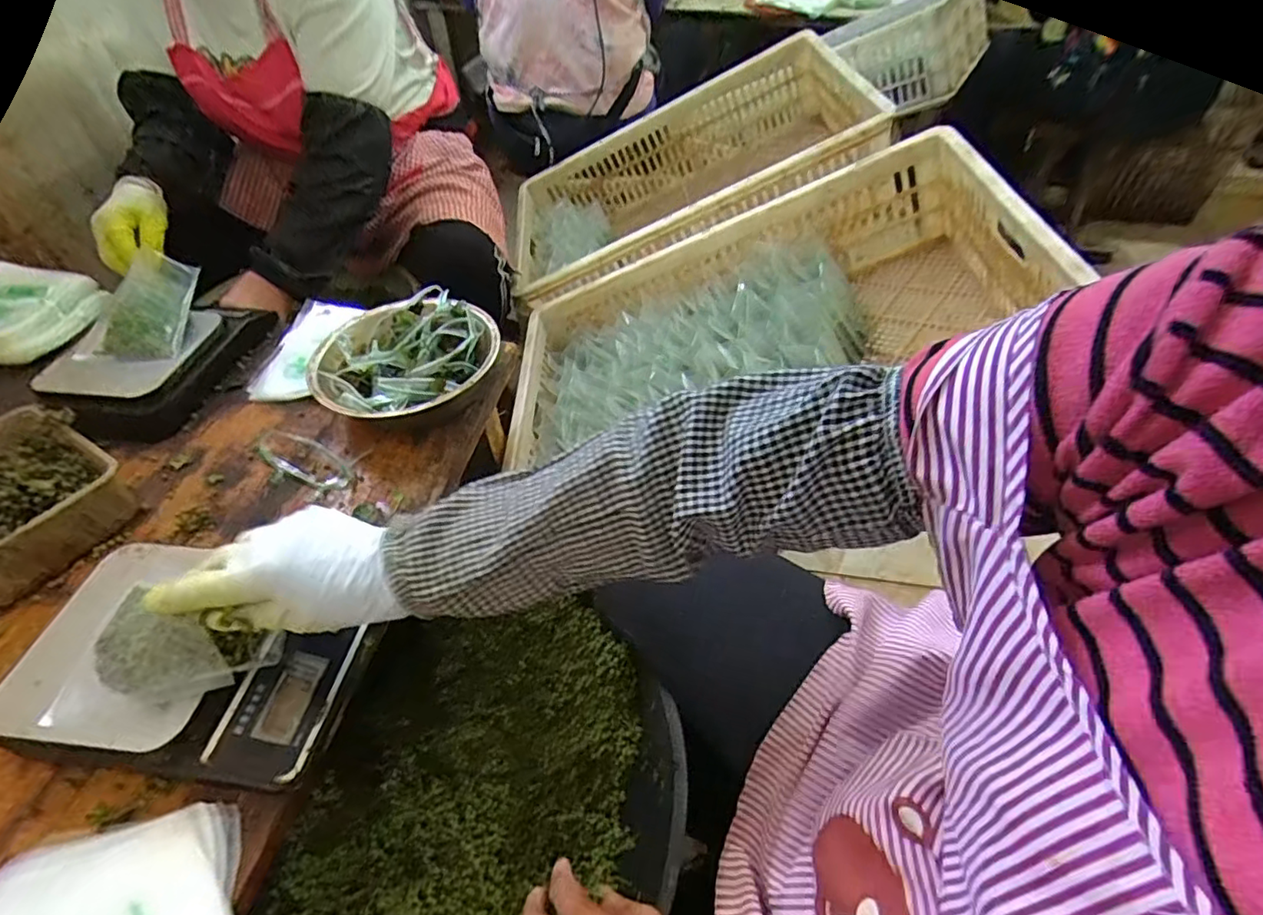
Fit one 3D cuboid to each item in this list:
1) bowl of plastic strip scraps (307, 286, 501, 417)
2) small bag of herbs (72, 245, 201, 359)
[{"bbox_3d":[-0.232,-0.093,0.619,0.182,0.068,0.180,0,48,0],"label":"bowl of plastic strip scraps"},{"bbox_3d":[-0.531,-0.165,0.641,0.088,0.017,0.127,5,67,-12],"label":"small bag of herbs"}]

